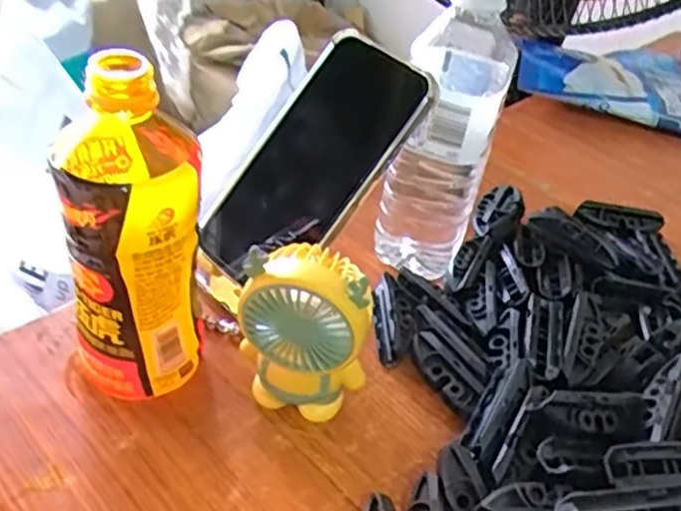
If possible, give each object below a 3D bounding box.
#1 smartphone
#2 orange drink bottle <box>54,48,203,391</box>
[{"bbox_3d":[-0.020,-0.054,0.433,0.089,0.170,0.016,42,12,31],"label":"smartphone"},{"bbox_3d":[-0.110,-0.009,0.372,0.068,0.185,0.075,-8,42,-19],"label":"orange drink bottle"}]

